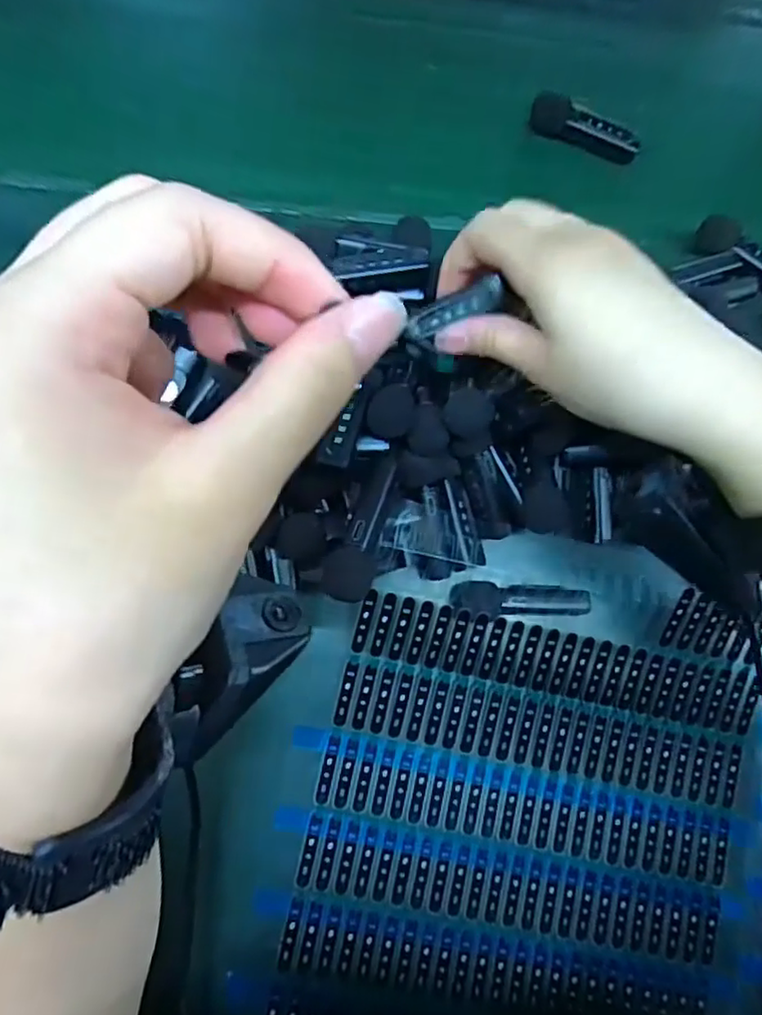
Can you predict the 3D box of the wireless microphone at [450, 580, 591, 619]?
[{"bbox_3d":[0.068,0.044,0.306,0.068,0.013,0.016,5,79,-6],"label":"wireless microphone"}]

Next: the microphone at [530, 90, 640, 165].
[{"bbox_3d":[0.116,-0.216,0.366,0.063,0.015,0.019,16,78,-3],"label":"microphone"}]

